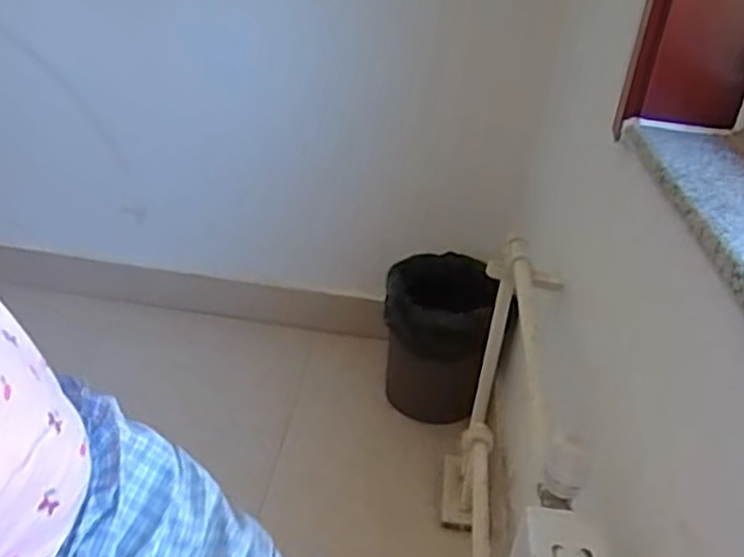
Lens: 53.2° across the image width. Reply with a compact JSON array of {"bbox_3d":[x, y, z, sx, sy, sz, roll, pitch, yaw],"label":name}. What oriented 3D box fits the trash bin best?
[{"bbox_3d":[0.132,0.123,1.461,0.208,0.295,0.278,15,29,15],"label":"trash bin"}]

